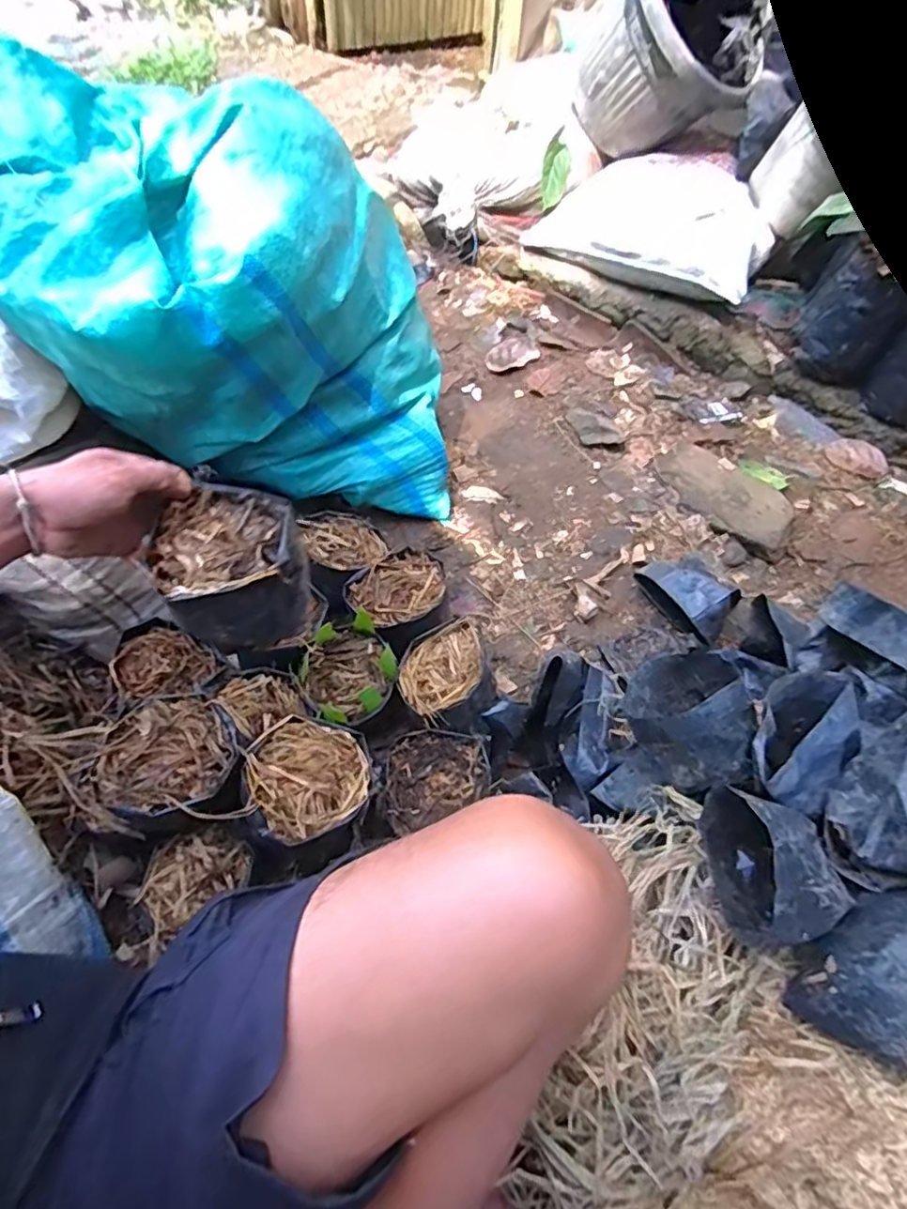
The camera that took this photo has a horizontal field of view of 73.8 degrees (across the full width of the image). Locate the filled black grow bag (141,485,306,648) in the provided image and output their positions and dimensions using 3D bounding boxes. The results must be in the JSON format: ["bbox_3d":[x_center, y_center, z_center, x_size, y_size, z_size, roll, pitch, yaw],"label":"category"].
[{"bbox_3d":[-0.179,-0.030,0.498,0.108,0.079,0.105,-19,60,-15],"label":"filled black grow bag"}]

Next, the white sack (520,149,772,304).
[{"bbox_3d":[0.413,-0.767,1.209,0.436,0.136,0.242,35,62,18],"label":"white sack"}]

